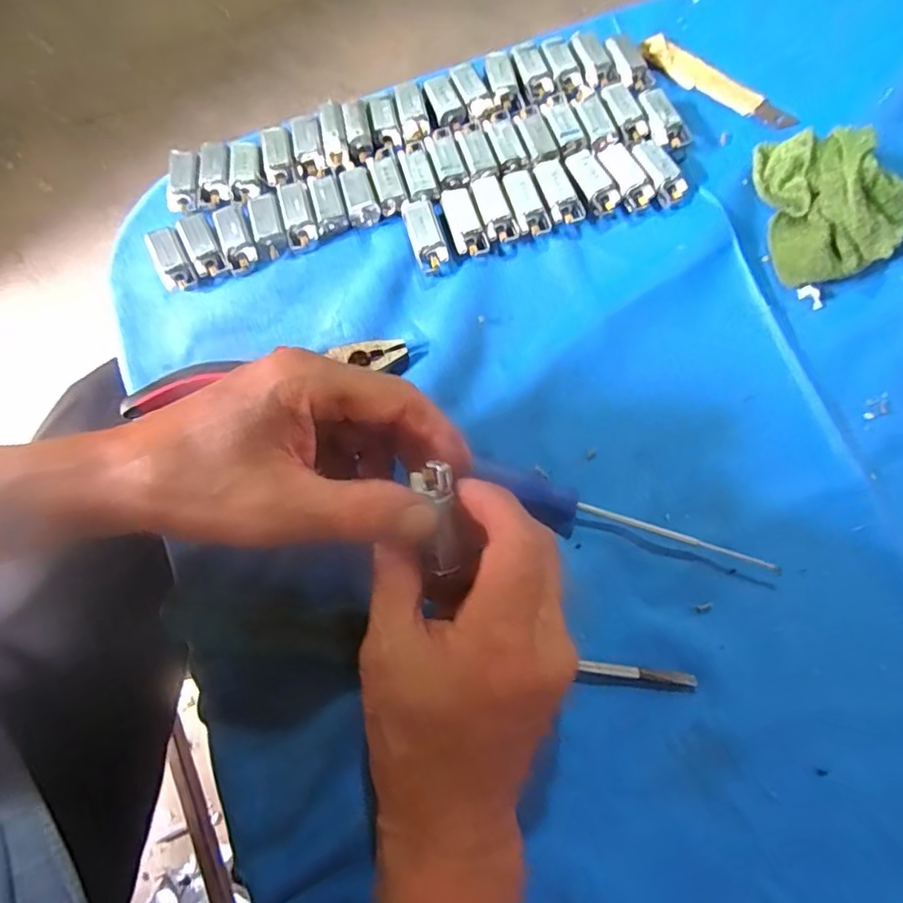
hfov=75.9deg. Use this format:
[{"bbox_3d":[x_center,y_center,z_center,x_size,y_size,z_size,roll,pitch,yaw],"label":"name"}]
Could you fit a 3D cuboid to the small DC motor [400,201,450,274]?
[{"bbox_3d":[-0.017,-0.136,0.359,0.019,0.013,0.049,-17,72,-3],"label":"small DC motor"}]

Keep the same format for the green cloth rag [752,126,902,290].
[{"bbox_3d":[0.229,-0.154,0.342,0.076,0.039,0.102,-6,72,0],"label":"green cloth rag"}]

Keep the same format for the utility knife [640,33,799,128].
[{"bbox_3d":[0.183,-0.254,0.398,0.114,0.006,0.029,35,76,13],"label":"utility knife"}]

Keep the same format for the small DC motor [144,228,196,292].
[{"bbox_3d":[-0.177,-0.121,0.362,0.019,0.009,0.044,-26,73,-6],"label":"small DC motor"}]

